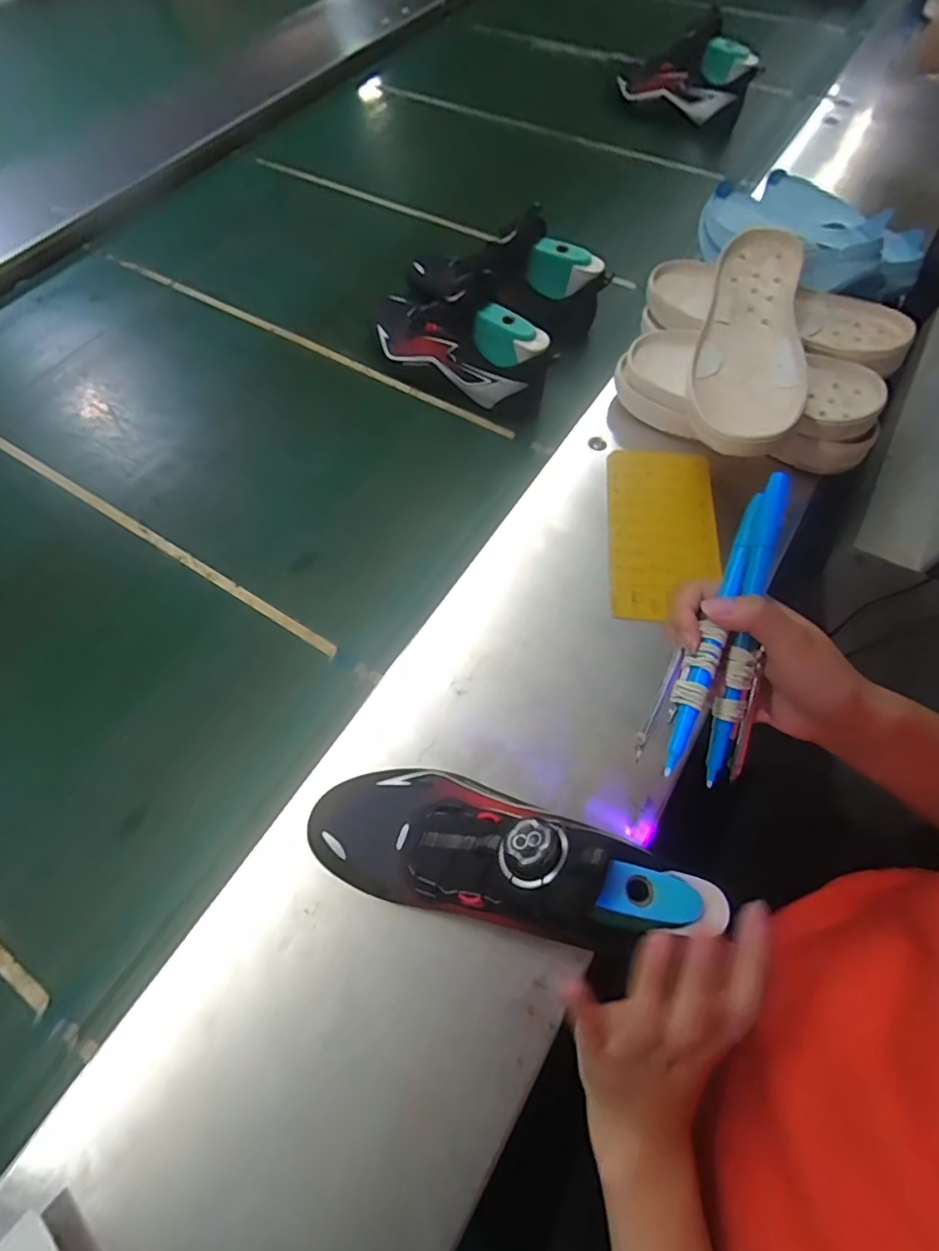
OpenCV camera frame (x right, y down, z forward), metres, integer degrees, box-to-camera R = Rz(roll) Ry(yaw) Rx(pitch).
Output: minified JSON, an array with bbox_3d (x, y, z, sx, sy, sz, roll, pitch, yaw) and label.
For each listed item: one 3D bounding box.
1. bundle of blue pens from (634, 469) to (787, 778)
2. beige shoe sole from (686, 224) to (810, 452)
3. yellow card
[{"bbox_3d":[0.143,-0.001,0.294,0.057,0.045,0.168,19,86,11],"label":"bundle of blue pens"},{"bbox_3d":[0.265,-0.265,0.514,0.098,0.045,0.255,16,65,11],"label":"beige shoe sole"},{"bbox_3d":[0.179,-0.090,0.516,0.094,0.006,0.186,1,66,8],"label":"yellow card"}]

